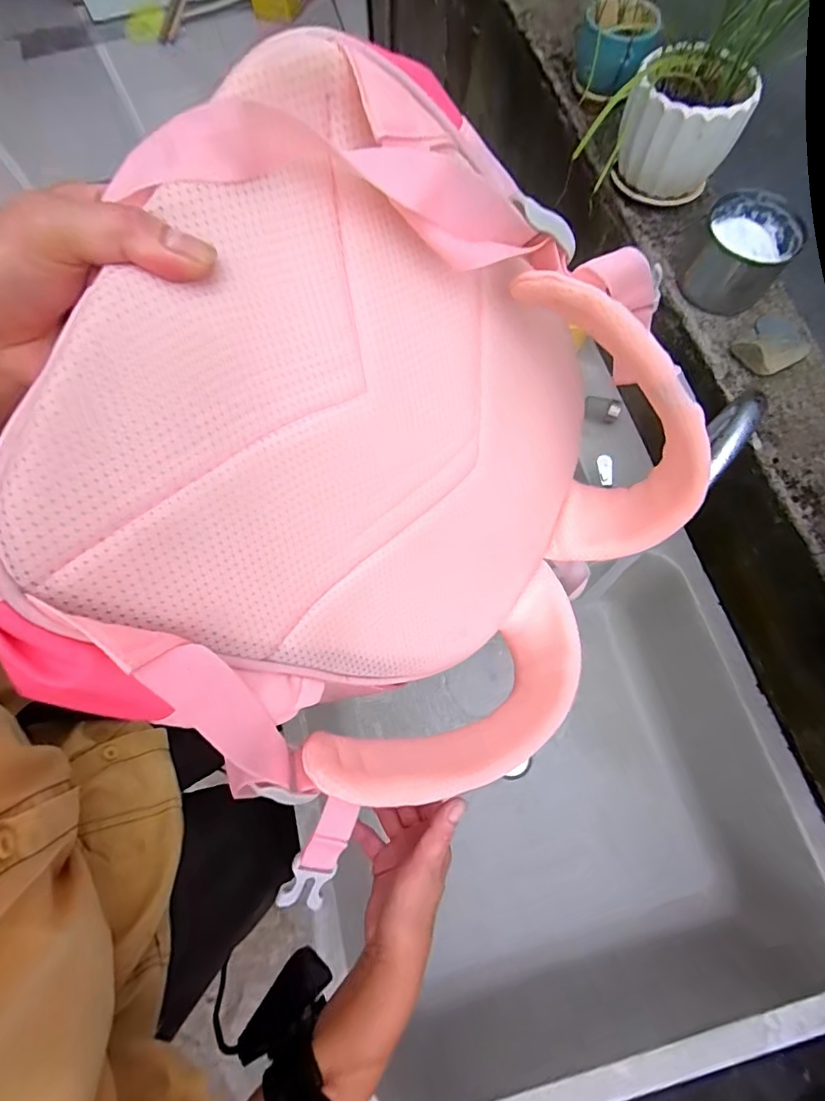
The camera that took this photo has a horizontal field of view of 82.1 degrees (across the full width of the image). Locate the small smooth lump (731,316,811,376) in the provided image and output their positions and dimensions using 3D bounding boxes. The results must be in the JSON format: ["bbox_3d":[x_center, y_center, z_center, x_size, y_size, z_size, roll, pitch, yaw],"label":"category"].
[{"bbox_3d":[0.411,-0.233,0.536,0.063,0.024,0.083,43,77,14],"label":"small smooth lump"}]

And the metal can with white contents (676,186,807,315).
[{"bbox_3d":[0.377,-0.340,0.547,0.095,0.073,0.102,0,72,1],"label":"metal can with white contents"}]

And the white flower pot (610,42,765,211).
[{"bbox_3d":[0.314,-0.493,0.569,0.127,0.127,0.094,36,76,12],"label":"white flower pot"}]

